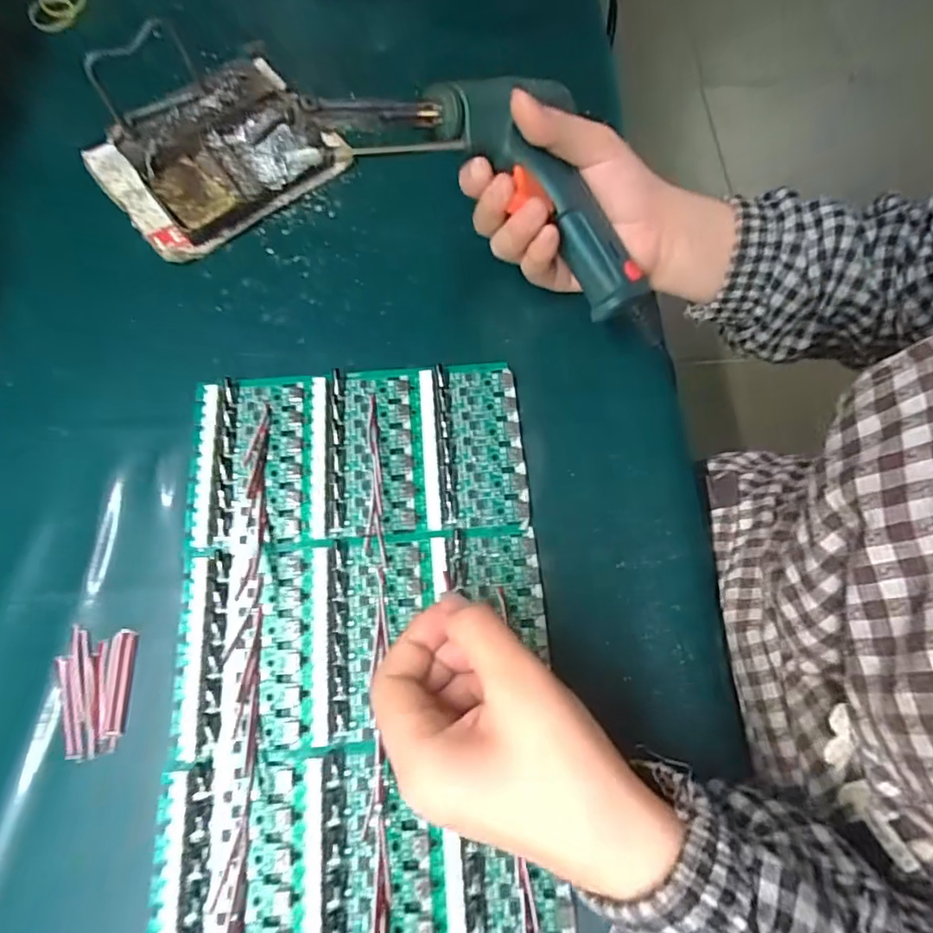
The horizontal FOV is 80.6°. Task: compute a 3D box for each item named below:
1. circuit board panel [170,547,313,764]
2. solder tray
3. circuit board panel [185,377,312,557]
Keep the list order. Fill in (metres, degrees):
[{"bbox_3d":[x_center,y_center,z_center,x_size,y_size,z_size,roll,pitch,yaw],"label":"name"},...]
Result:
[{"bbox_3d":[-0.113,0.093,0.281,0.068,0.004,0.097,-5,71,-2],"label":"circuit board panel"},{"bbox_3d":[-0.170,-0.214,0.377,0.147,0.032,0.111,-34,75,-11],"label":"solder tray"},{"bbox_3d":[-0.121,-0.004,0.313,0.066,0.009,0.102,-4,71,-2],"label":"circuit board panel"}]

